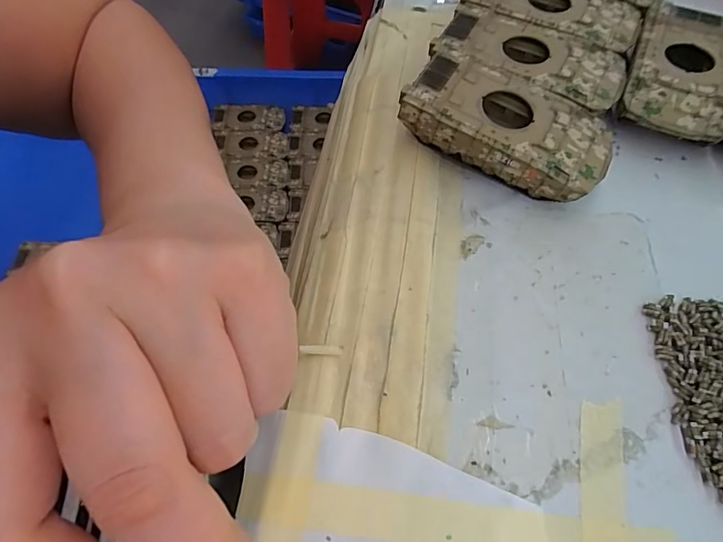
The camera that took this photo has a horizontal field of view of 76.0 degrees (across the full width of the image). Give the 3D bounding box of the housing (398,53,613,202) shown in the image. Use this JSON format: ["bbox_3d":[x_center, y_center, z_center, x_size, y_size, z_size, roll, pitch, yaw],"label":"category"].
[{"bbox_3d":[0.071,-0.069,0.224,0.093,0.032,0.048,26,63,14],"label":"housing"}]

